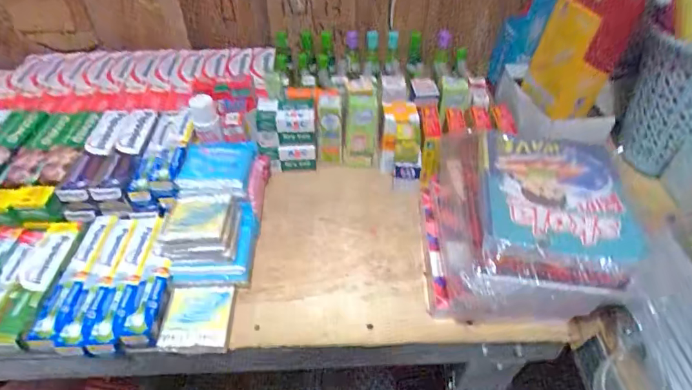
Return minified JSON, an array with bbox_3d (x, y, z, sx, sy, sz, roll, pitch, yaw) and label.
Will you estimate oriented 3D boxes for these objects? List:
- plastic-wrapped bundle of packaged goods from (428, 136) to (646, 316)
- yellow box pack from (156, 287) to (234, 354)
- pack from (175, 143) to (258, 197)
[{"bbox_3d":[0.218,0.026,0.540,0.216,0.107,0.263,2,43,3],"label":"plastic-wrapped bundle of packaged goods"},{"bbox_3d":[-0.177,0.146,0.502,0.078,0.017,0.078,-2,43,-1],"label":"yellow box pack"},{"bbox_3d":[-0.182,-0.046,0.600,0.091,0.031,0.125,-2,43,-1],"label":"pack"}]

